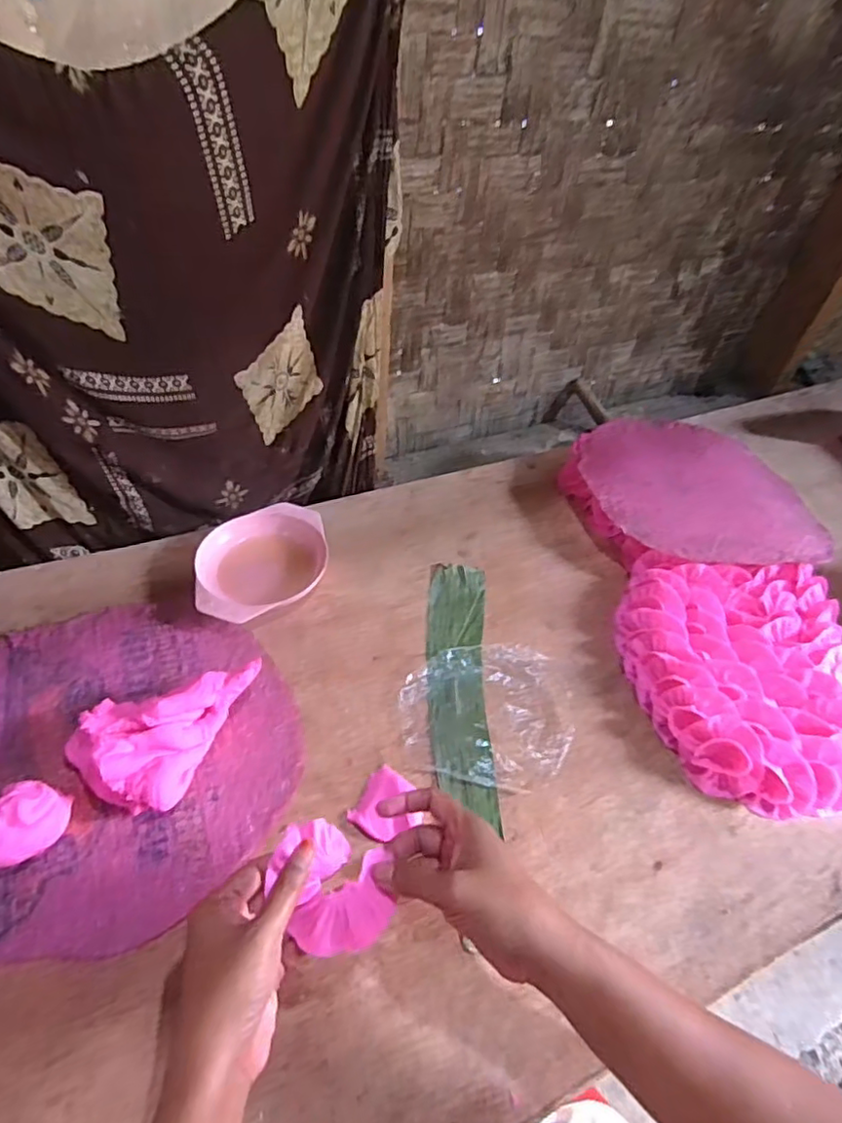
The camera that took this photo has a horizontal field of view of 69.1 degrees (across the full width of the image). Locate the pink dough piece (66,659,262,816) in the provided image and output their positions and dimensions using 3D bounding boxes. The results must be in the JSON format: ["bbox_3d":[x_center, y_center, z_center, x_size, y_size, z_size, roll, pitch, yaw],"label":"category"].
[{"bbox_3d":[-0.235,0.141,0.552,0.117,0.061,0.155,19,47,12],"label":"pink dough piece"}]

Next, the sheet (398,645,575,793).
[{"bbox_3d":[0.068,0.150,0.618,0.170,0.009,0.151,10,49,-1],"label":"sheet"}]

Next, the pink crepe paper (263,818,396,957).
[{"bbox_3d":[-0.058,0.211,0.399,0.074,0.019,0.076,-5,47,-11],"label":"pink crepe paper"}]

